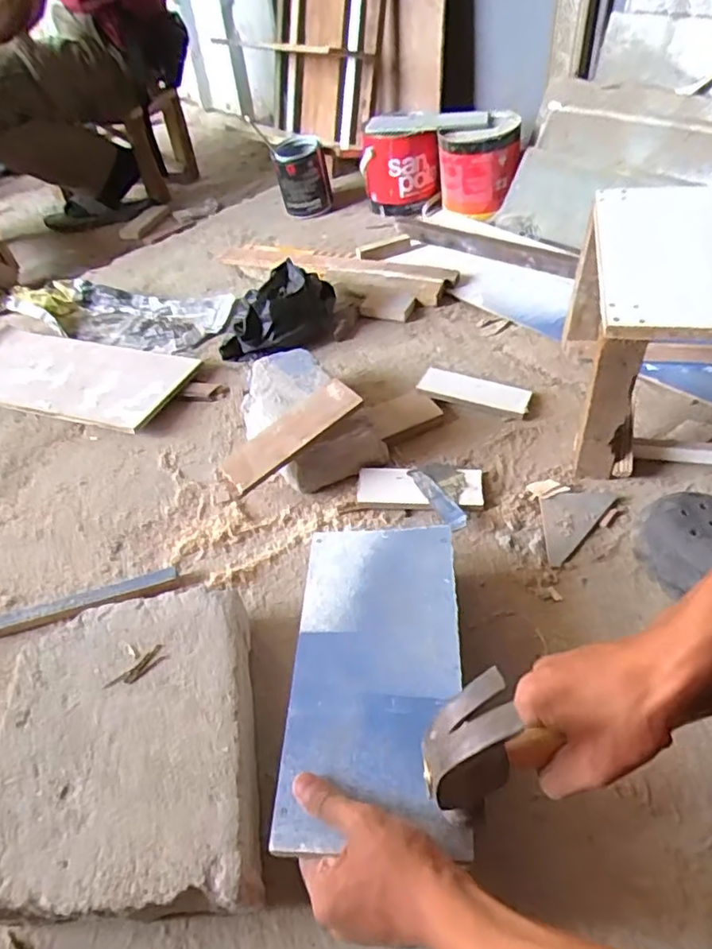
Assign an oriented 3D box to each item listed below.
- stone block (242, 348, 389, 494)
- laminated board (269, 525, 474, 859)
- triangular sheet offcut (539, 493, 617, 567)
[{"bbox_3d":[-0.070,-0.075,0.766,0.130,0.080,0.214,-29,51,-19],"label":"stone block"},{"bbox_3d":[0.016,0.152,0.485,0.132,0.005,0.261,-3,48,7],"label":"laminated board"},{"bbox_3d":[0.232,0.048,0.662,0.116,0.006,0.060,-38,54,-25],"label":"triangular sheet offcut"}]

